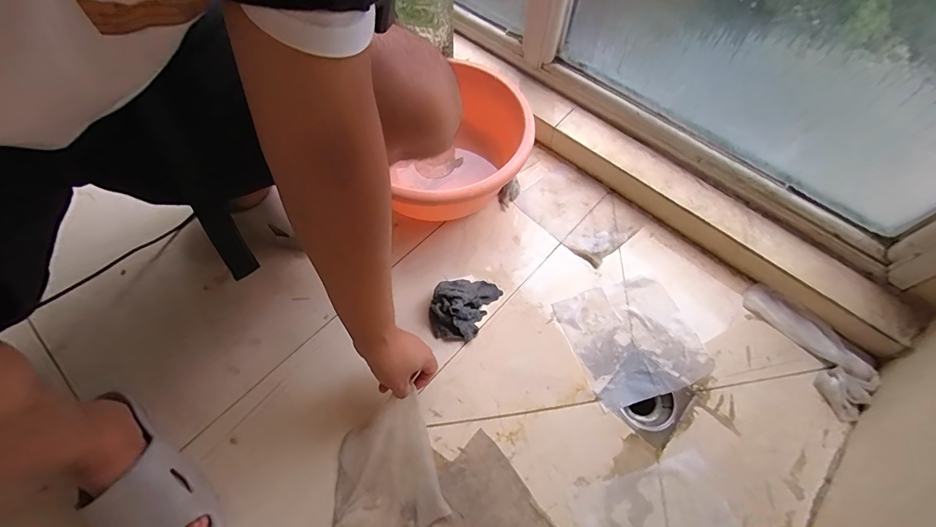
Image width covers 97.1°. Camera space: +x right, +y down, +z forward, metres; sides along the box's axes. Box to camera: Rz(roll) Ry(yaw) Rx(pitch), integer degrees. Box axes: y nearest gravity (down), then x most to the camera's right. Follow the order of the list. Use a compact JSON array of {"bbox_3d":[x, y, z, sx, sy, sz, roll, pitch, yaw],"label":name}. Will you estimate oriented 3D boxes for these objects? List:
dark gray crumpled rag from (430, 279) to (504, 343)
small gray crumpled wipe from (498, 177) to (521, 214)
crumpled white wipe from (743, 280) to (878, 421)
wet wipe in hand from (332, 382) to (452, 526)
[{"bbox_3d":[-0.010,0.060,0.613,0.079,0.041,0.112,28,65,13],"label":"dark gray crumpled rag"},{"bbox_3d":[0.071,-0.122,0.723,0.031,0.023,0.057,38,68,18],"label":"small gray crumpled wipe"},{"bbox_3d":[0.494,0.111,0.594,0.081,0.031,0.199,-23,64,-12],"label":"crumpled white wipe"},{"bbox_3d":[-0.114,0.255,0.500,0.147,0.039,0.141,-17,63,-10],"label":"wet wipe in hand"}]

